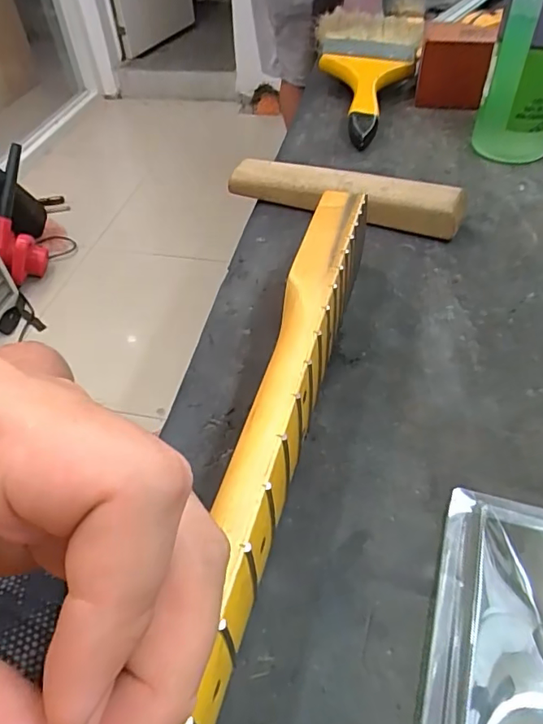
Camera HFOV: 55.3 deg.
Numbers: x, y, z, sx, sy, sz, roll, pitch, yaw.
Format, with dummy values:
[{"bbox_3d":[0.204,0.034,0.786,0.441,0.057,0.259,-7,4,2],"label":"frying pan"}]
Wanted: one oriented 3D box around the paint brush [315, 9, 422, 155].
[{"bbox_3d":[0.088,-0.288,0.516,0.107,0.056,0.215,8,48,11],"label":"paint brush"}]

